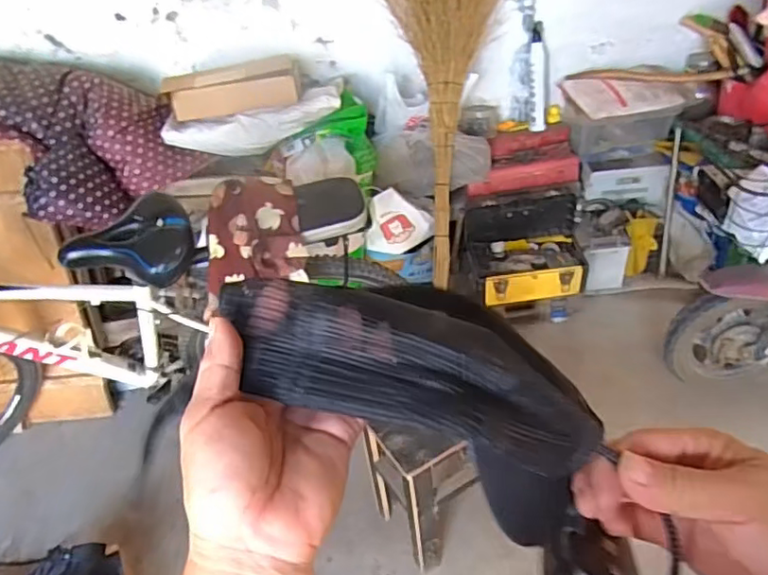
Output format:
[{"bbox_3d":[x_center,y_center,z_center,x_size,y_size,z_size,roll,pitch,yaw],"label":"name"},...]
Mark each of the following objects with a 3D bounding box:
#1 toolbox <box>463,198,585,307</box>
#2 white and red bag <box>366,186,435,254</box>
[{"bbox_3d":[0.463,-0.129,1.908,0.381,0.242,0.242,-9,39,-3],"label":"toolbox"},{"bbox_3d":[0.048,-0.203,1.851,0.209,0.198,0.071,-13,39,-8],"label":"white and red bag"}]

